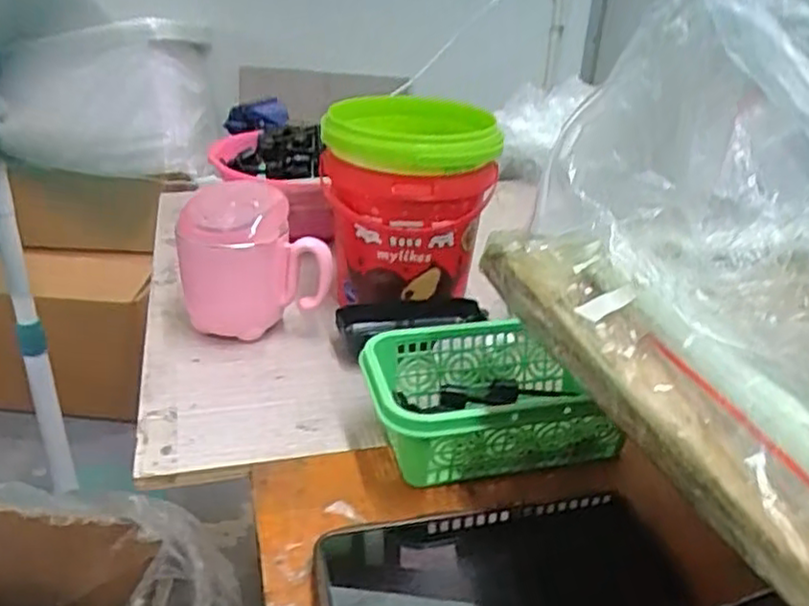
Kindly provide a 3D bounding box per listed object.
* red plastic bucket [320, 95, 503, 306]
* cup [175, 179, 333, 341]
[{"bbox_3d":[0.001,-0.085,0.565,0.129,0.133,0.141,0,27,-6],"label":"red plastic bucket"},{"bbox_3d":[-0.112,-0.032,0.523,0.104,0.101,0.074,-6,29,-18],"label":"cup"}]

